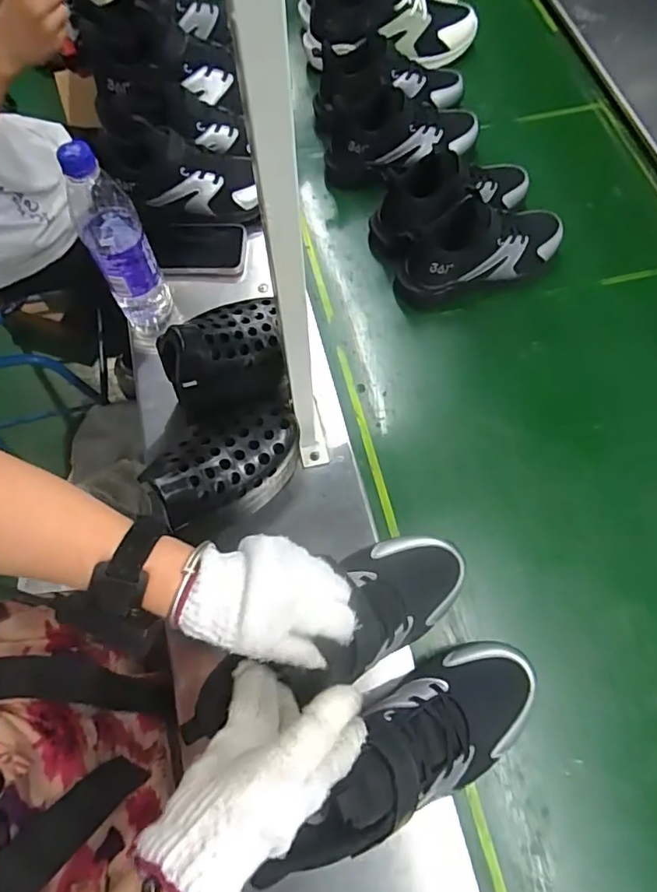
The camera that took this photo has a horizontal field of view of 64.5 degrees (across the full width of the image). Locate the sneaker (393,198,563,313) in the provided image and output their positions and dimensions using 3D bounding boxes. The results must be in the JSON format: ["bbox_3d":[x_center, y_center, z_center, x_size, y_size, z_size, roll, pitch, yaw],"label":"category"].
[{"bbox_3d":[0.201,-0.267,0.681,0.226,0.118,0.097,-10,69,-1],"label":"sneaker"}]

